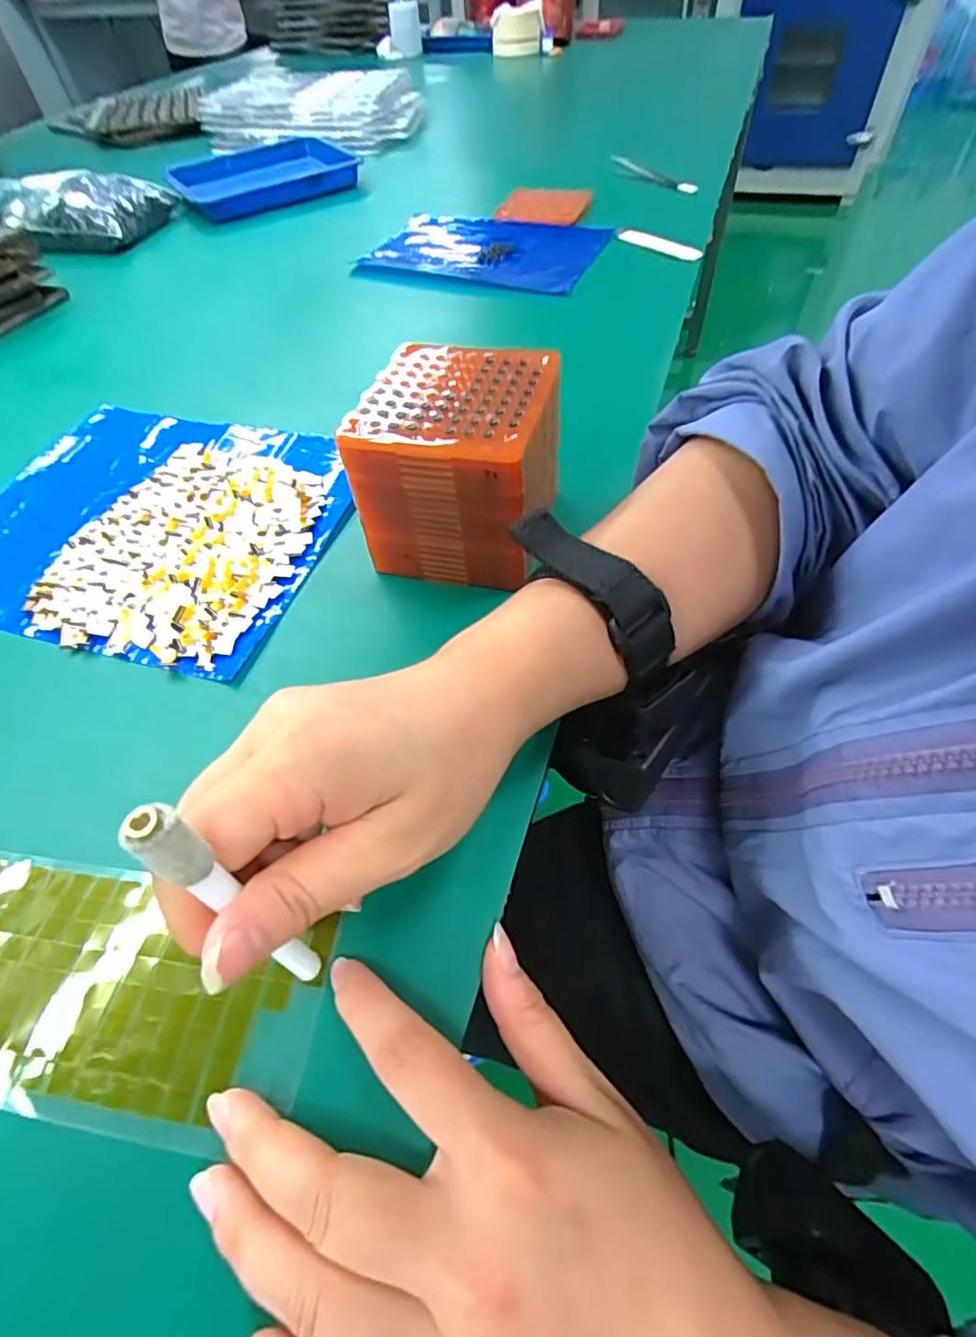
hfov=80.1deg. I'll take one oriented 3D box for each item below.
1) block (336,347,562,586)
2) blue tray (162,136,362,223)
[{"bbox_3d":[-0.012,-0.100,0.293,0.090,0.080,0.096,11,55,10],"label":"block"},{"bbox_3d":[-0.275,-0.603,0.711,0.202,0.026,0.177,-31,58,-19],"label":"blue tray"}]

